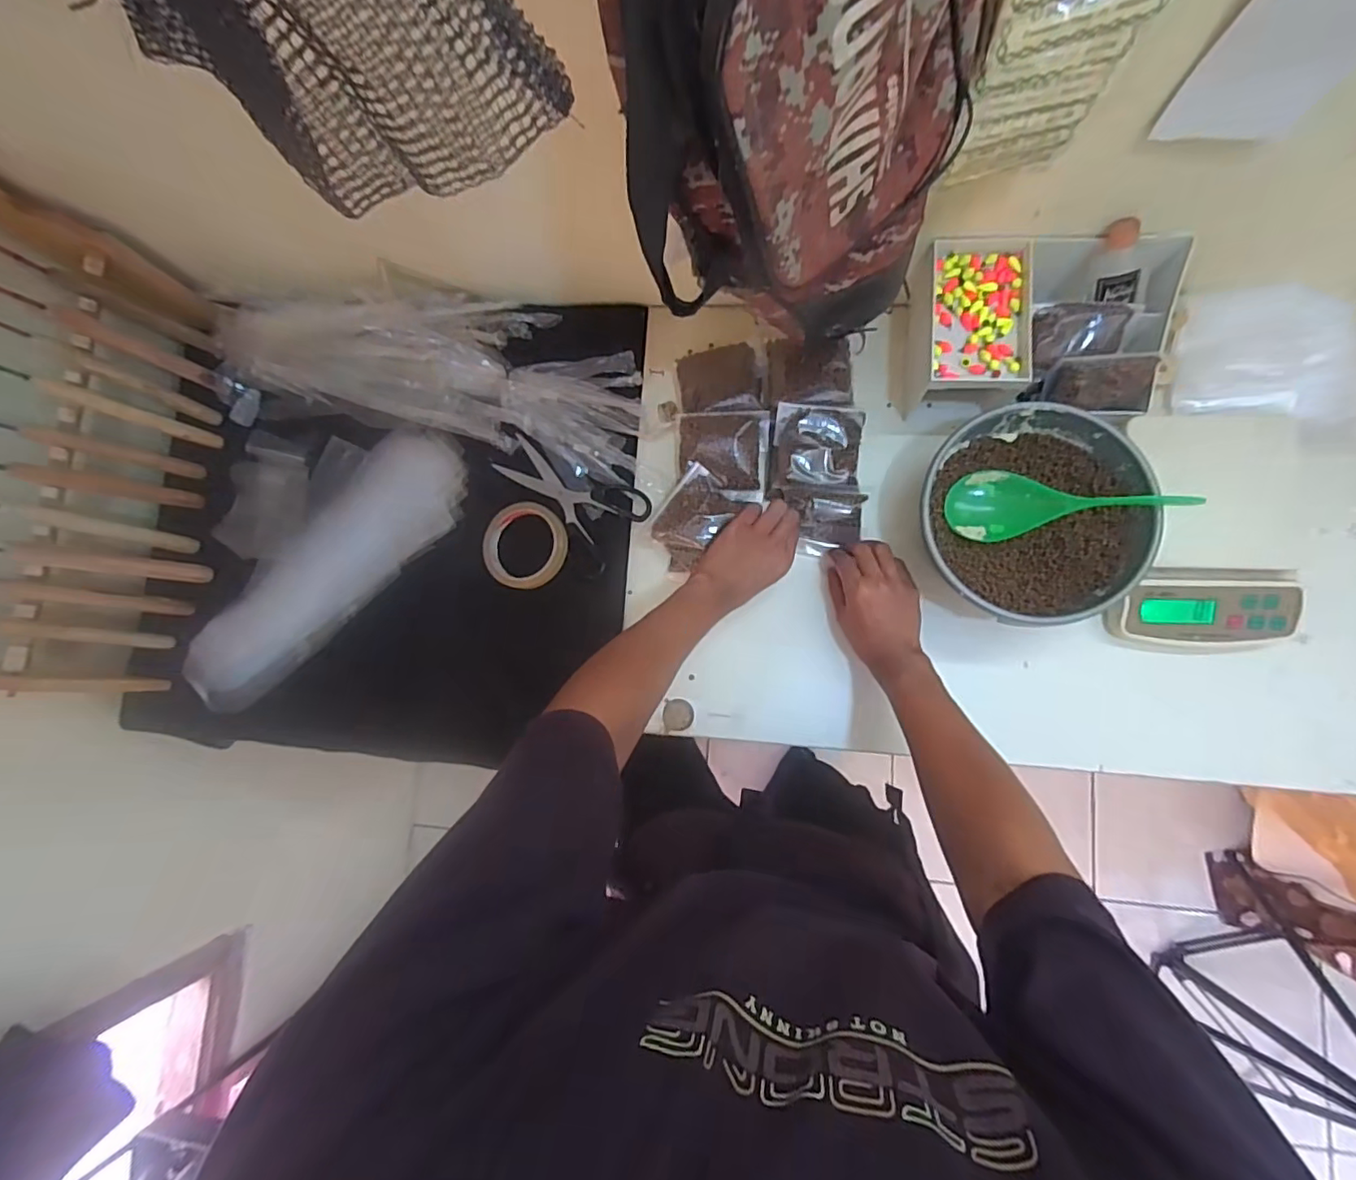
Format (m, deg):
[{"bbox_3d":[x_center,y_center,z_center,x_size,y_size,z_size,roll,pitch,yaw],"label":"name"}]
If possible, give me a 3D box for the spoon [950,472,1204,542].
[{"bbox_3d":[0.350,-0.079,0.540,0.186,0.025,0.066,3,83,30],"label":"spoon"}]

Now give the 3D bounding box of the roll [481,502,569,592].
[{"bbox_3d":[-0.174,-0.052,0.667,0.099,0.020,0.096,-1,83,6],"label":"roll"}]

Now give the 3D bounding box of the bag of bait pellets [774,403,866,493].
[{"bbox_3d":[0.150,-0.150,0.635,0.090,0.041,0.088,6,84,7],"label":"bag of bait pellets"}]

